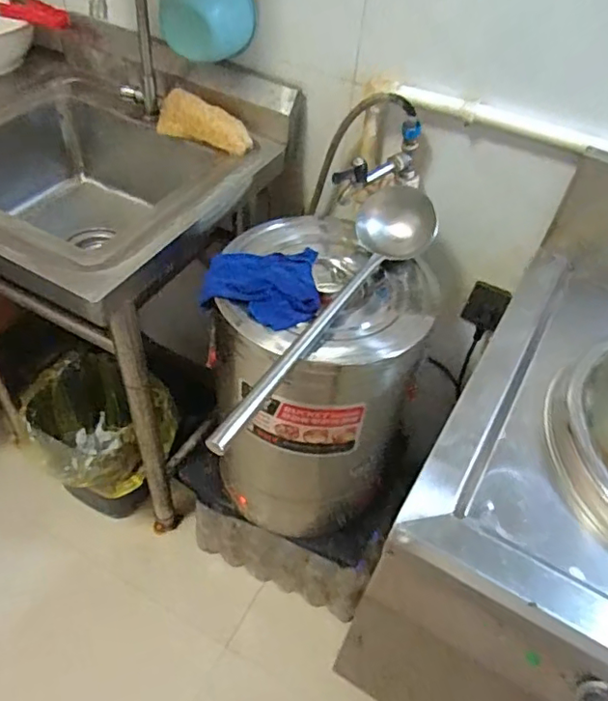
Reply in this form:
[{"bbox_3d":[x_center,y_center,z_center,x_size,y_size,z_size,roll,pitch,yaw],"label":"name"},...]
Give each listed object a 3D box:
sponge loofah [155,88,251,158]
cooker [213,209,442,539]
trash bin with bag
[{"bbox_3d":[-0.162,-0.371,0.969,0.156,0.067,0.053,20,48,-8],"label":"sponge loofah"},{"bbox_3d":[0.013,0.065,1.014,0.311,0.464,0.329,9,48,3],"label":"cooker"},{"bbox_3d":[-0.440,0.215,1.307,0.279,0.311,0.321,-28,57,-27],"label":"trash bin with bag"}]

